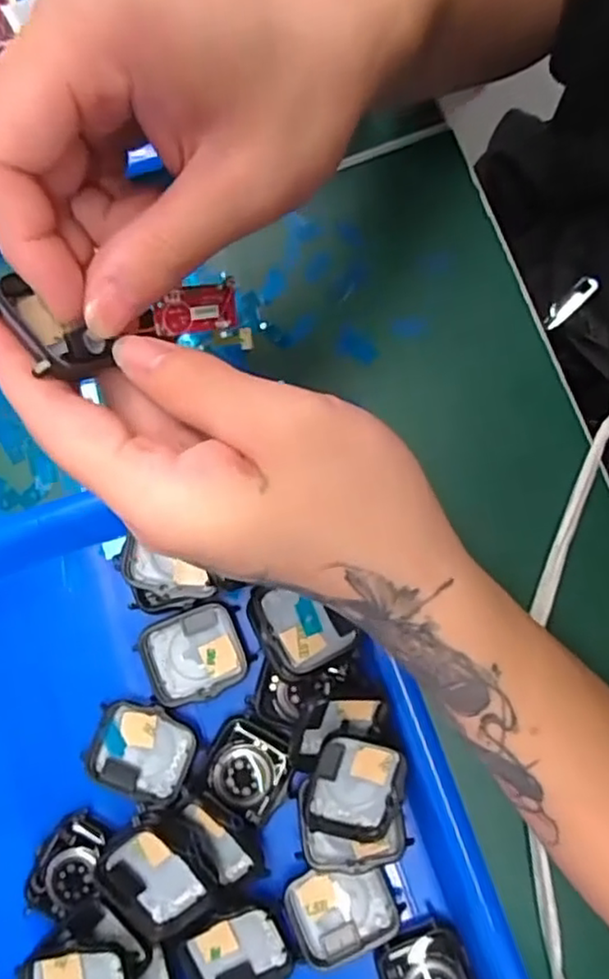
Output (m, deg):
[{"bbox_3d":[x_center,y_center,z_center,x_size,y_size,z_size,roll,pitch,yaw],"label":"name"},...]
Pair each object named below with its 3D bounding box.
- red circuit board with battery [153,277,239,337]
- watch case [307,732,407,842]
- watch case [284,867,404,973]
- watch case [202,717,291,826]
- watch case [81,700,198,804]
[{"bbox_3d":[-0.035,-0.058,0.209,0.029,0.004,0.015,-16,112,-32],"label":"red circuit board with battery"},{"bbox_3d":[0.022,0.125,0.276,0.038,0.016,0.042,11,84,1],"label":"watch case"},{"bbox_3d":[0.016,0.177,0.281,0.045,0.014,0.034,-19,85,-2],"label":"watch case"},{"bbox_3d":[-0.024,0.120,0.282,0.035,0.008,0.036,29,85,3],"label":"watch case"},{"bbox_3d":[-0.071,0.115,0.287,0.045,0.010,0.039,25,85,2],"label":"watch case"}]

